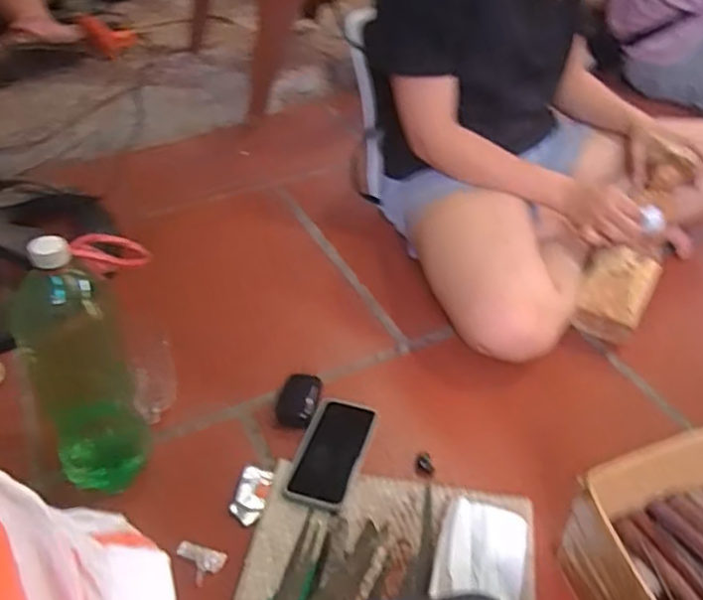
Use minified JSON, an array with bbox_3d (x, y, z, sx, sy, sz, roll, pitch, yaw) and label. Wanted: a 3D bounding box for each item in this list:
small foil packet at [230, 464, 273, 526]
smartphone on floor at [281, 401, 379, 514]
[{"bbox_3d":[-0.120,0.234,0.803,0.037,0.011,0.073,9,42,9],"label":"small foil packet"},{"bbox_3d":[-0.025,0.192,0.855,0.080,0.006,0.160,14,43,14],"label":"smartphone on floor"}]

